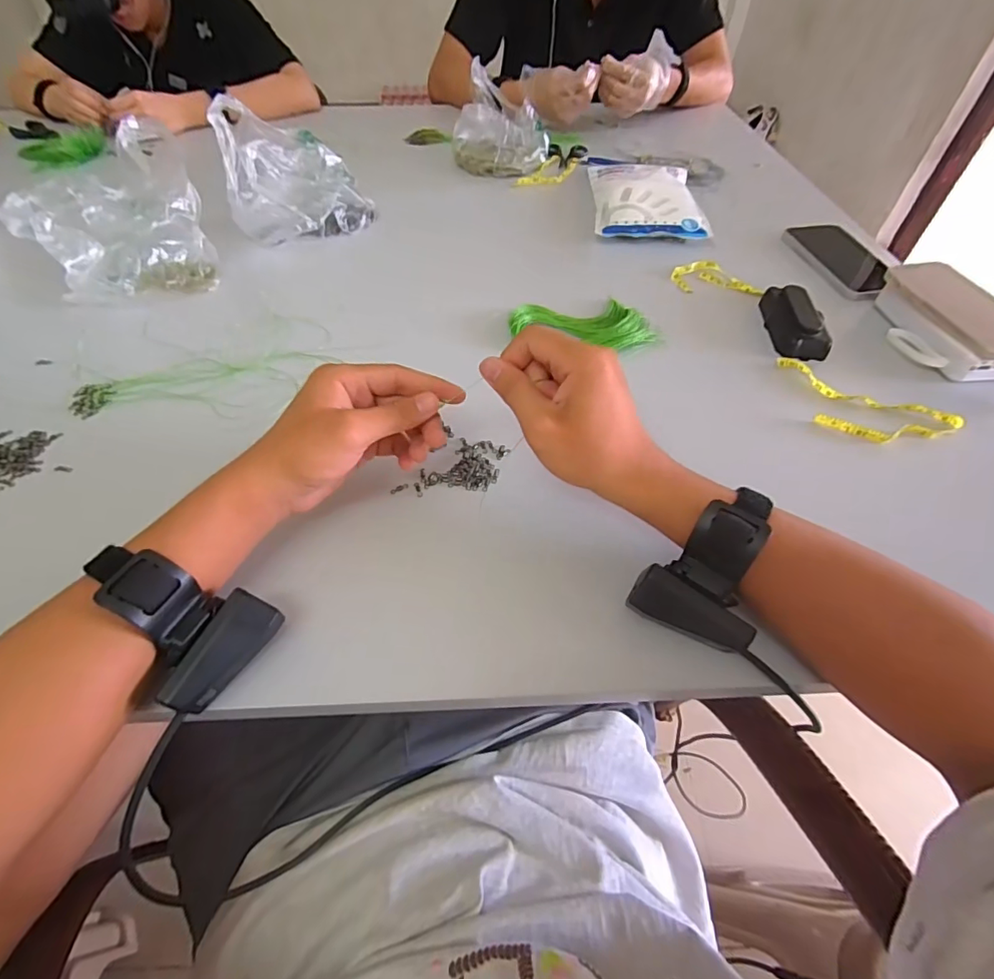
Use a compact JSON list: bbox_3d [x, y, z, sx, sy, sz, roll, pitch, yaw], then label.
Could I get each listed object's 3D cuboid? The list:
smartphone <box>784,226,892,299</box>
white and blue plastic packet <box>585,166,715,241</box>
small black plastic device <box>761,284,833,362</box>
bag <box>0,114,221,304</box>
[{"bbox_3d":[0.414,-0.277,0.586,0.073,0.013,0.161,-13,52,2],"label":"smartphone"},{"bbox_3d":[0.206,-0.407,0.685,0.138,0.027,0.208,3,52,1],"label":"white and blue plastic packet"},{"bbox_3d":[0.306,-0.176,0.508,0.046,0.027,0.102,6,52,3],"label":"small black plastic device"},{"bbox_3d":[-0.421,-0.293,0.546,0.179,0.120,0.142,-17,54,-14],"label":"bag"}]

